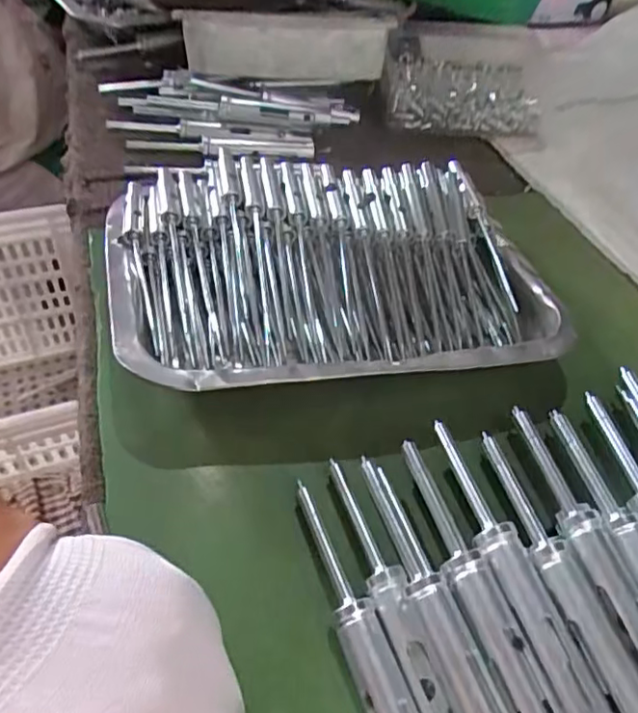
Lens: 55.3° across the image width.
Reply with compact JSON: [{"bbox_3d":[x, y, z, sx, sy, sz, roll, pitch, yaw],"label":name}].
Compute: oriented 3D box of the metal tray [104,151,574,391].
[{"bbox_3d":[0.006,-0.051,0.363,0.254,0.058,0.176,-6,51,-10],"label":"metal tray"}]

